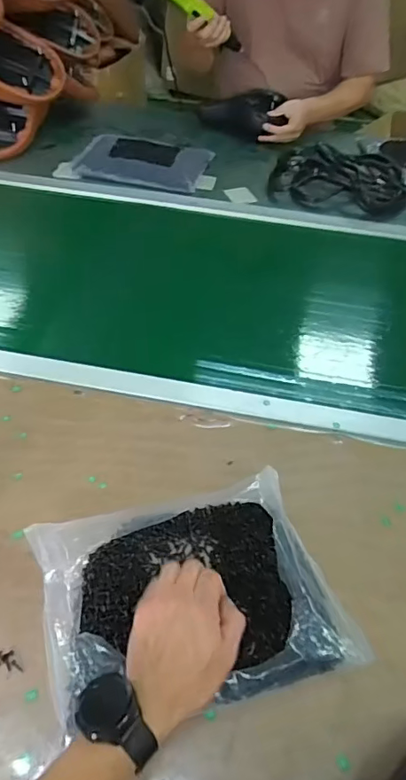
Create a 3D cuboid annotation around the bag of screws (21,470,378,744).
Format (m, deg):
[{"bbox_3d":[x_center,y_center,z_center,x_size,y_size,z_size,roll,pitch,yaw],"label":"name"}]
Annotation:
[{"bbox_3d":[-0.012,0.202,0.502,0.292,0.051,0.209,-11,51,-14],"label":"bag of screws"}]

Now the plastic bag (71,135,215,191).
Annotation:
[{"bbox_3d":[-0.141,-0.557,1.182,0.297,0.057,0.208,13,49,7],"label":"plastic bag"}]

